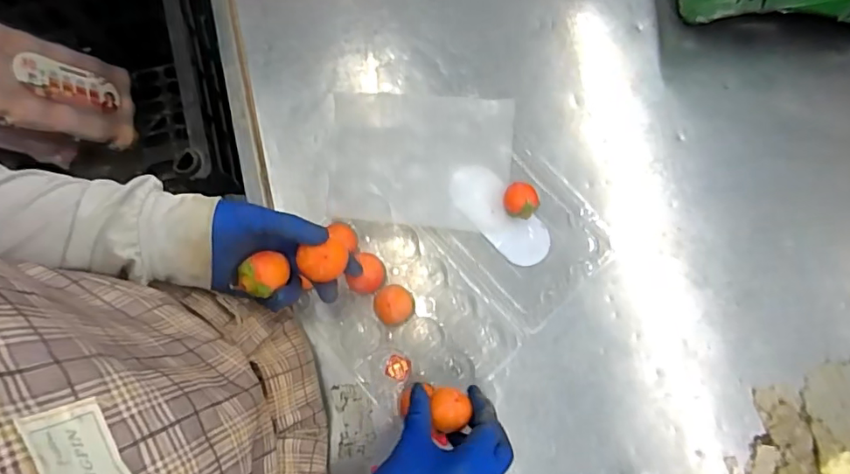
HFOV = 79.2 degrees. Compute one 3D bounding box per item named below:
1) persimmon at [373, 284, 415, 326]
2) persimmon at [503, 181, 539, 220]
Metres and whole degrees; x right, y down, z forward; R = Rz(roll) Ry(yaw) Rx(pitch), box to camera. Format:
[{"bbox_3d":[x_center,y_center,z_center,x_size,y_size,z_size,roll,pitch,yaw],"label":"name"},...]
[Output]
[{"bbox_3d":[-0.031,0.069,0.520,0.037,0.040,0.038,-6,79,-2],"label":"persimmon"},{"bbox_3d":[0.101,-0.037,0.545,0.036,0.034,0.034,0,78,1],"label":"persimmon"}]

